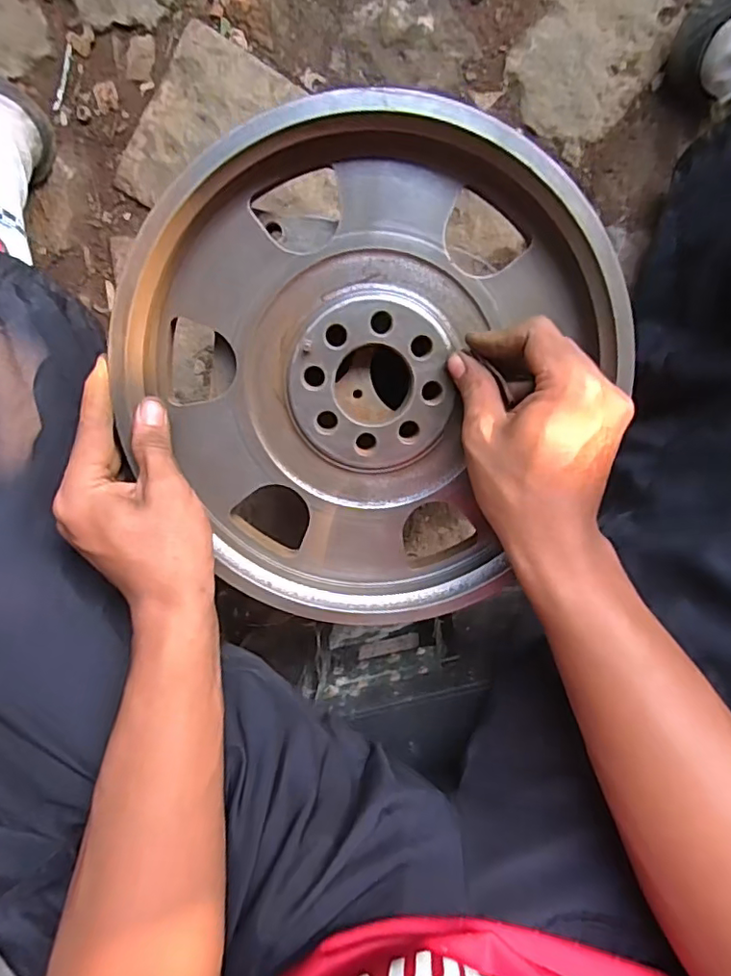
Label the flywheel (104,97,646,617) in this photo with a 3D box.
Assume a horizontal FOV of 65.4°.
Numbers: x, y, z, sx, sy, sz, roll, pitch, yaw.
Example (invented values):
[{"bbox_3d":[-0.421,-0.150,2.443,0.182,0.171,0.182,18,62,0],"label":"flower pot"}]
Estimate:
[{"bbox_3d":[-0.006,-0.069,0.349,0.269,0.059,0.294,0,99,1],"label":"flywheel"}]

